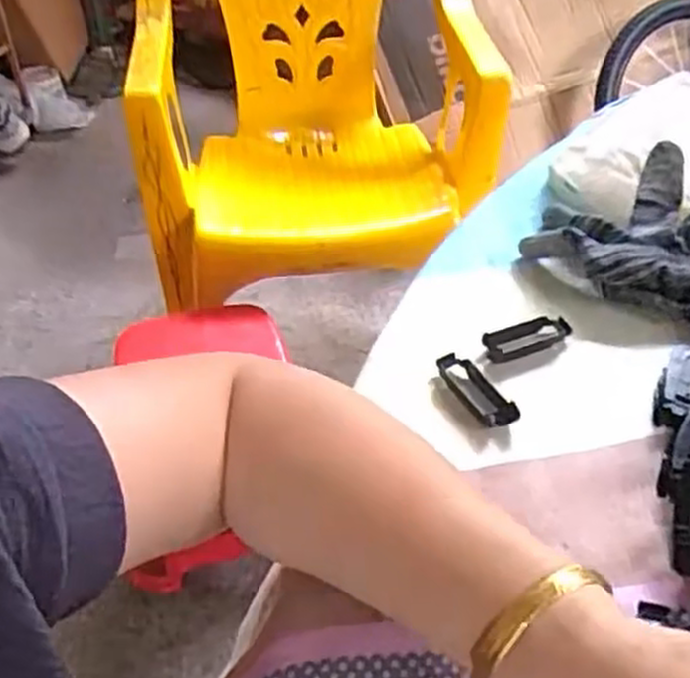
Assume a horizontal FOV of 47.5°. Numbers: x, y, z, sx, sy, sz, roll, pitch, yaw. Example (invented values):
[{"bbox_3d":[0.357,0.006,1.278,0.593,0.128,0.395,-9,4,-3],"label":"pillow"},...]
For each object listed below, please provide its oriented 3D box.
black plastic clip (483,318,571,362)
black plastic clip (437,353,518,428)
[{"bbox_3d":[0.100,0.000,0.429,0.048,0.010,0.016,-16,46,-14],"label":"black plastic clip"},{"bbox_3d":[0.069,0.026,0.404,0.017,0.009,0.052,-21,47,-19],"label":"black plastic clip"}]

